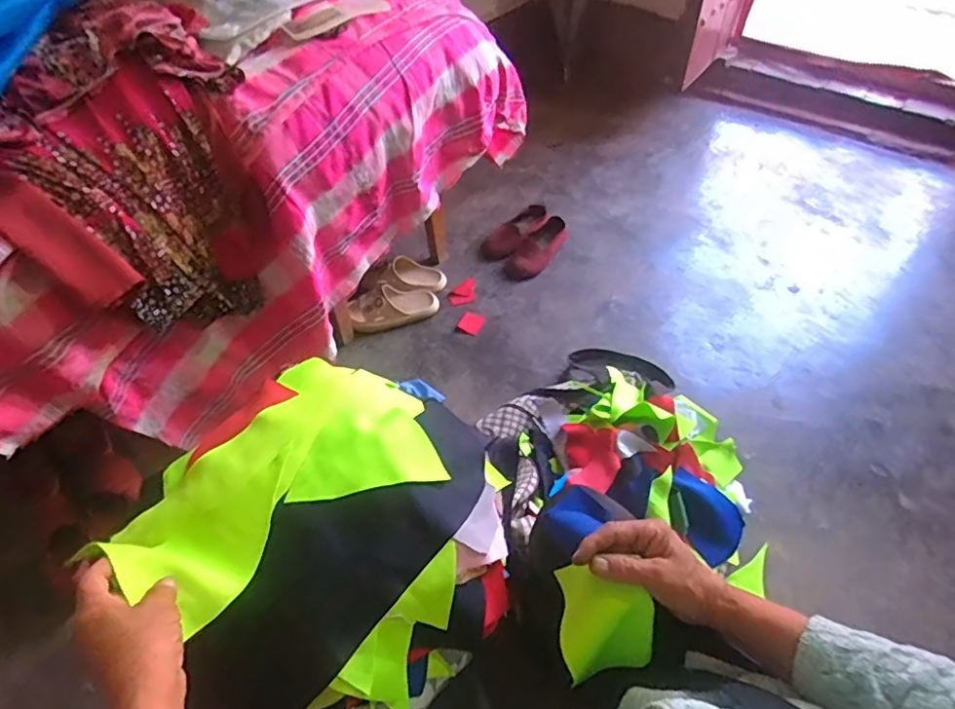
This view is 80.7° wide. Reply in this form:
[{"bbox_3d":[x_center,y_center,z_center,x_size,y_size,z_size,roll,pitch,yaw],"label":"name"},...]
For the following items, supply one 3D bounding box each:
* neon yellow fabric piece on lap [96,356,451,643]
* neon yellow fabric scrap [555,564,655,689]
[{"bbox_3d":[-0.196,0.100,0.546,0.293,0.051,0.216,-29,53,-25],"label":"neon yellow fabric piece on lap"},{"bbox_3d":[0.108,0.221,0.470,0.075,0.011,0.086,-5,86,1],"label":"neon yellow fabric scrap"}]

